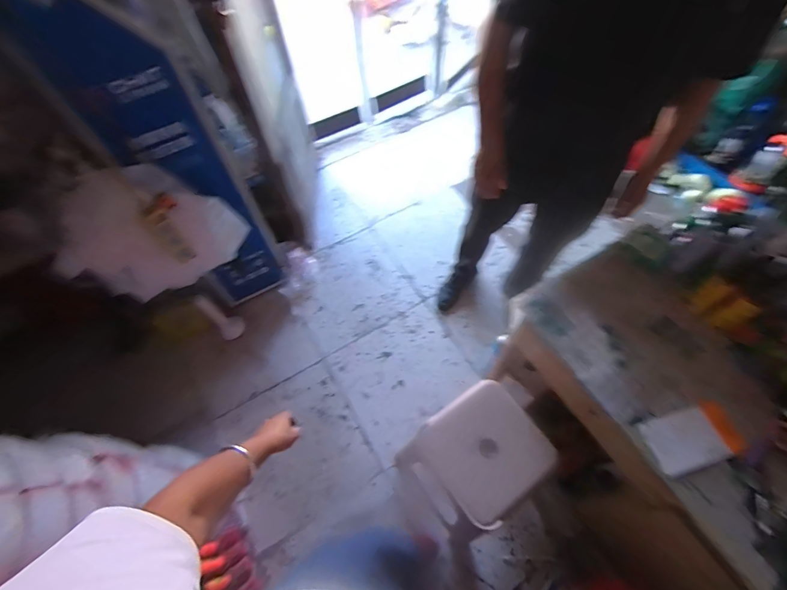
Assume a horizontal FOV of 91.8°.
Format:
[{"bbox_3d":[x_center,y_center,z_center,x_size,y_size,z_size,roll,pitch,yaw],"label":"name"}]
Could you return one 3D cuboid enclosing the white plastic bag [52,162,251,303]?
[{"bbox_3d":[-0.684,-0.169,1.106,0.446,0.416,0.103,-25,63,-12],"label":"white plastic bag"}]

